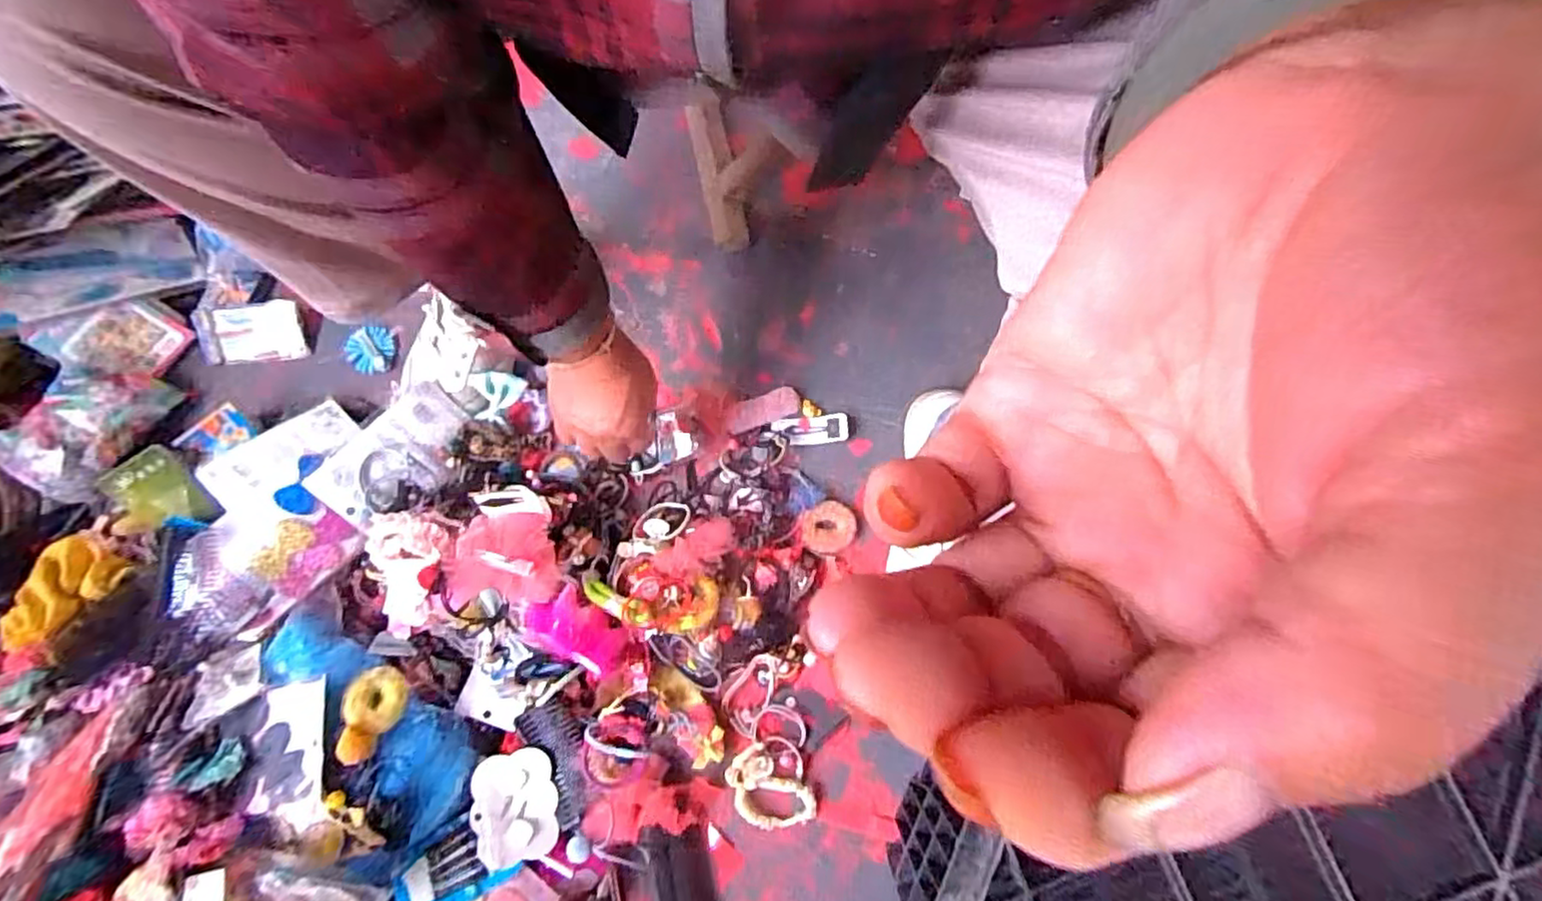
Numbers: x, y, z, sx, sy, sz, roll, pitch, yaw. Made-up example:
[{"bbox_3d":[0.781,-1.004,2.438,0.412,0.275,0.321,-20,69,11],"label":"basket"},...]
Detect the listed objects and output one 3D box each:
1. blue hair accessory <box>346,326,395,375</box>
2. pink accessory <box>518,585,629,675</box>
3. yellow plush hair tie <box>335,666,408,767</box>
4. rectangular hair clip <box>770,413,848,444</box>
[{"bbox_3d":[-0.408,-0.102,0.683,0.044,0.013,0.047,0,79,1],"label":"blue hair accessory"},{"bbox_3d":[-0.166,0.149,0.569,0.081,0.033,0.051,26,81,6],"label":"pink accessory"},{"bbox_3d":[-0.317,0.210,0.540,0.044,0.015,0.069,7,62,-28],"label":"yellow plush hair tie"},{"bbox_3d":[0.037,-0.021,0.648,0.071,0.014,0.027,-2,79,1],"label":"rectangular hair clip"}]

